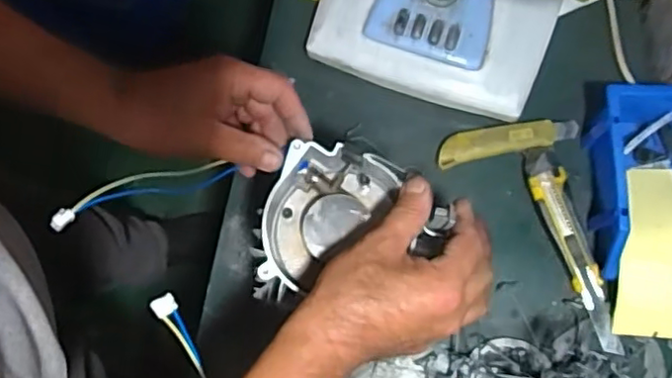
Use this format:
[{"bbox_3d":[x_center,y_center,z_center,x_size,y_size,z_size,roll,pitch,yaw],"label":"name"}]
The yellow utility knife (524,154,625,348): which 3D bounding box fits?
[{"bbox_3d":[0.239,0.059,0.627,0.032,0.021,0.209,-19,77,-3],"label":"yellow utility knife"}]

